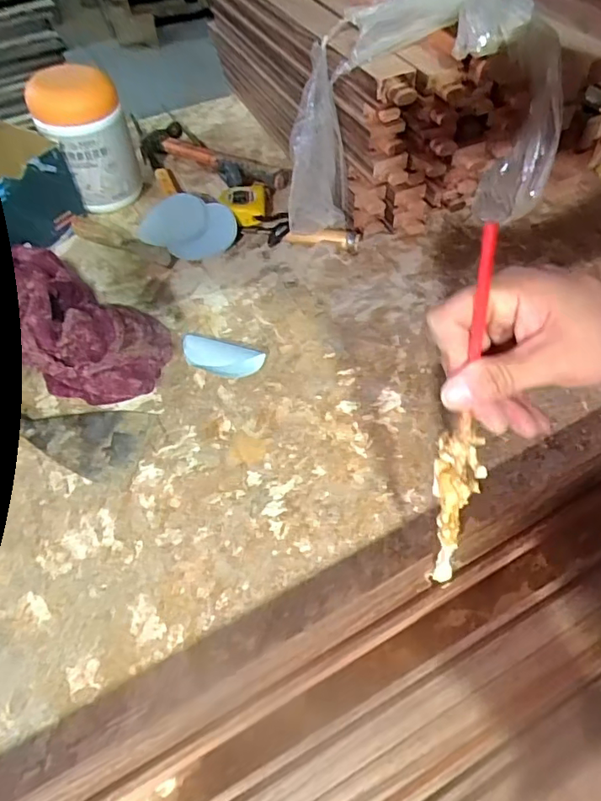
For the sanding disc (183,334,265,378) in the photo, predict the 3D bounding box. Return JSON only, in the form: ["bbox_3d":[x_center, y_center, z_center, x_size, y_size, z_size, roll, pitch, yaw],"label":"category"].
[{"bbox_3d":[-0.090,-0.048,0.578,0.096,0.019,0.045,20,58,16],"label":"sanding disc"}]

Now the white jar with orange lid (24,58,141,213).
[{"bbox_3d":[-0.280,-0.343,0.708,0.110,0.161,0.088,-19,56,-11],"label":"white jar with orange lid"}]

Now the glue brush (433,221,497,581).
[{"bbox_3d":[0.104,0.019,0.337,0.028,0.247,0.023,1,25,3],"label":"glue brush"}]

